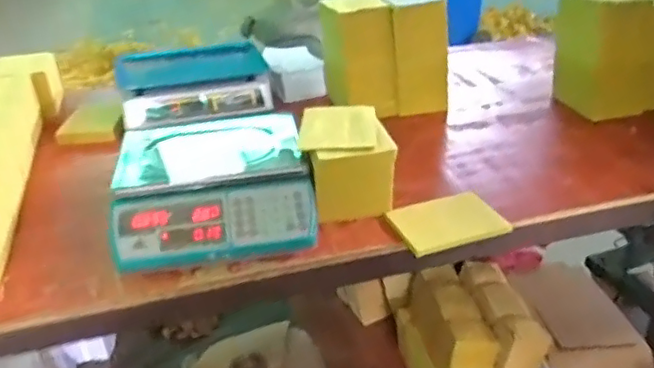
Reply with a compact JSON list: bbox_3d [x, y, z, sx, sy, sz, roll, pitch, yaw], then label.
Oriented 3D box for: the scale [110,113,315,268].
[{"bbox_3d":[-0.180,-0.005,0.956,0.290,0.098,0.286,-7,30,-8],"label":"scale"}]

